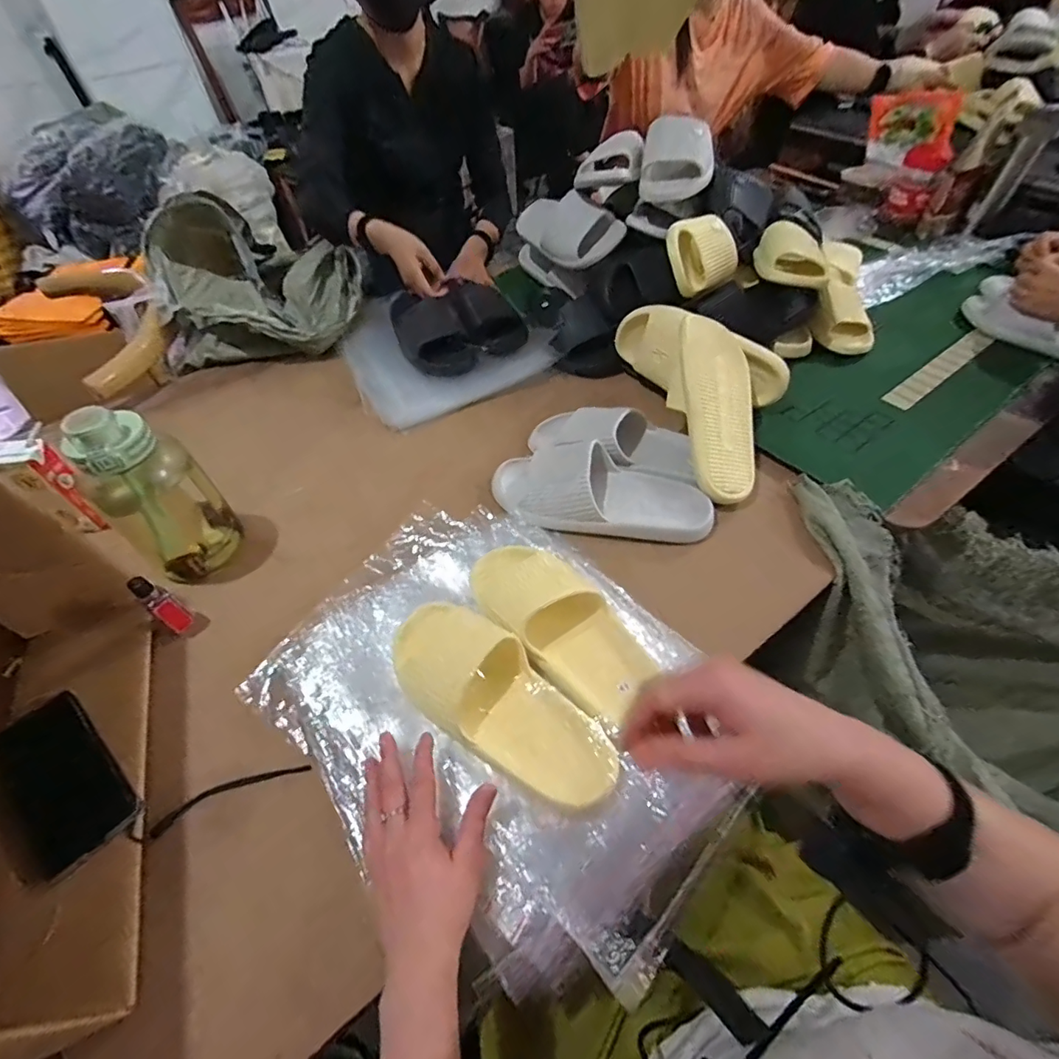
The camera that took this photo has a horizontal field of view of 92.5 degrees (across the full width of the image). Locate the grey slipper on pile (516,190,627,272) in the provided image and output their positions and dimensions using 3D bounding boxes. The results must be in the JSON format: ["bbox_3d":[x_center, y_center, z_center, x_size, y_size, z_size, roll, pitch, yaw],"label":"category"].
[{"bbox_3d":[0.073,-0.561,0.946,0.248,0.076,0.126,47,111,25],"label":"grey slipper on pile"}]

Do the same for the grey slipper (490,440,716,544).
[{"bbox_3d":[0.090,-0.050,0.655,0.280,0.077,0.109,6,53,8],"label":"grey slipper"}]

